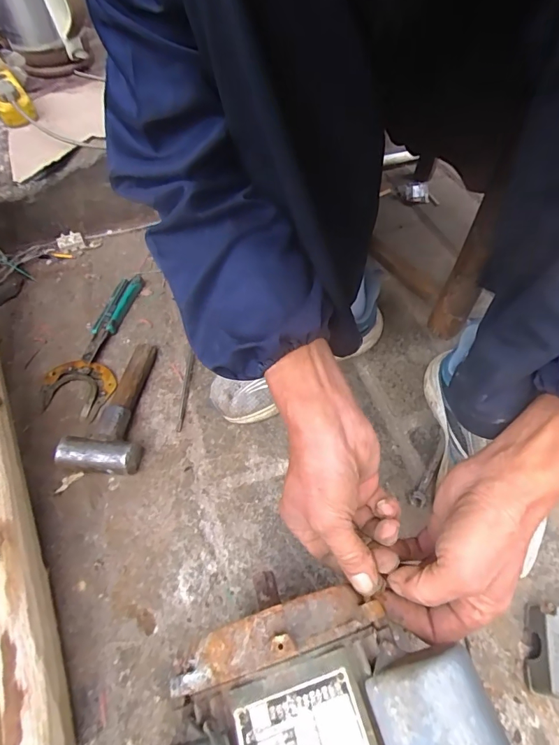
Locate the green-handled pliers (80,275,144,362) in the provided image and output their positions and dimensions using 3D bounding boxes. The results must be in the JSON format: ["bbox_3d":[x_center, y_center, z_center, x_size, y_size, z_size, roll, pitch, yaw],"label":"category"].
[{"bbox_3d":[-0.269,-0.093,0.647,0.032,0.022,0.185,8,55,7],"label":"green-handled pliers"}]

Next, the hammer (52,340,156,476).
[{"bbox_3d":[-0.221,0.045,0.534,0.093,0.043,0.191,-2,54,0],"label":"hammer"}]

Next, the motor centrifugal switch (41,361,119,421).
[{"bbox_3d":[-0.290,0.019,0.576,0.111,0.009,0.081,12,56,10],"label":"motor centrifugal switch"}]

